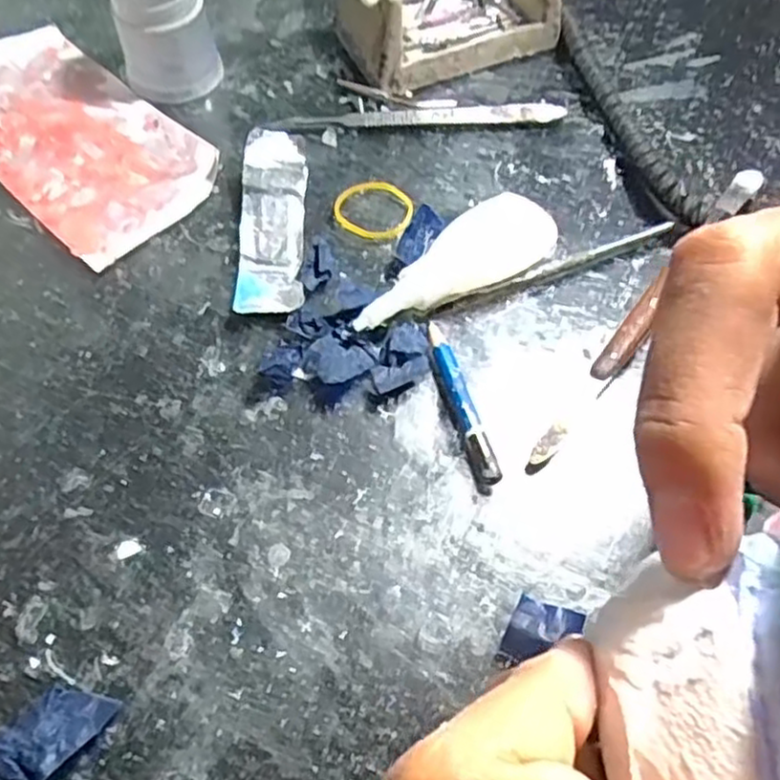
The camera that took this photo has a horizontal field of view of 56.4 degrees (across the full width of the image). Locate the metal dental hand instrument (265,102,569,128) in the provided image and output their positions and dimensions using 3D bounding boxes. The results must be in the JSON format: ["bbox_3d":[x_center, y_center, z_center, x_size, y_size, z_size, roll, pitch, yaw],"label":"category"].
[{"bbox_3d":[0.013,-0.126,0.336,0.133,0.005,0.011,-3,60,-2],"label":"metal dental hand instrument"}]

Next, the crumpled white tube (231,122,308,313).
[{"bbox_3d":[-0.048,-0.068,0.295,0.026,0.016,0.085,-1,60,-2],"label":"crumpled white tube"}]

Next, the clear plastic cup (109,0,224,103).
[{"bbox_3d":[-0.103,-0.165,0.329,0.040,0.050,0.039,0,60,-1],"label":"clear plastic cup"}]

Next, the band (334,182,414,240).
[{"bbox_3d":[-0.007,-0.075,0.308,0.033,0.004,0.029,-9,61,-6],"label":"band"}]

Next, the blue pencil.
[{"bbox_3d":[0.025,0.004,0.259,0.006,0.010,0.067,-13,61,-8],"label":"blue pencil"}]

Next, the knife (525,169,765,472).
[{"bbox_3d":[0.103,-0.036,0.279,0.010,0.015,0.175,35,65,17],"label":"knife"}]

